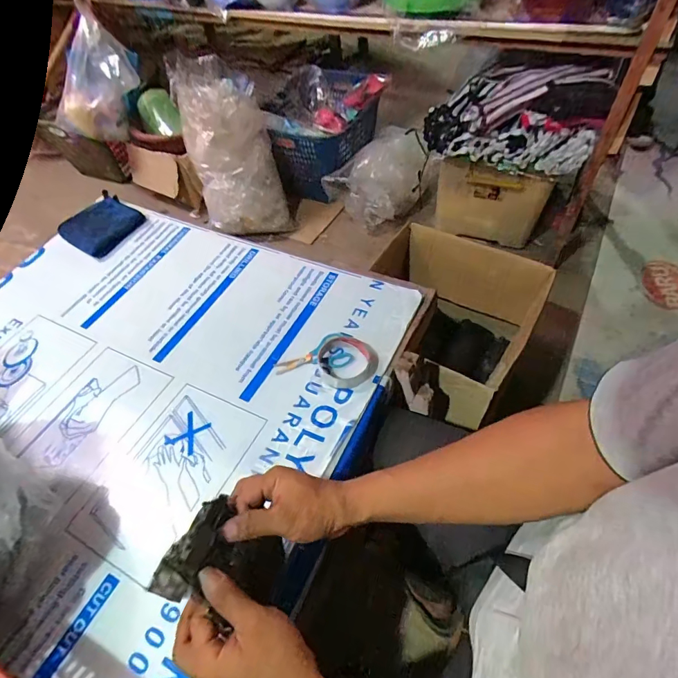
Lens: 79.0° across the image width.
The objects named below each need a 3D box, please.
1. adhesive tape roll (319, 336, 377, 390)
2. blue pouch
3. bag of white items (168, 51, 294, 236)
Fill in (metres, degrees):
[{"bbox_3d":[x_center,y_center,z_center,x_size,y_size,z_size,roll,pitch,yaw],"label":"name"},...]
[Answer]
[{"bbox_3d":[0.015,0.037,0.652,0.094,0.016,0.087,-2,53,3],"label":"adhesive tape roll"},{"bbox_3d":[-0.537,-0.259,0.926,0.139,0.046,0.149,28,60,22],"label":"blue pouch"},{"bbox_3d":[-0.376,-0.645,1.471,0.296,0.571,0.195,-31,37,-18],"label":"bag of white items"}]

